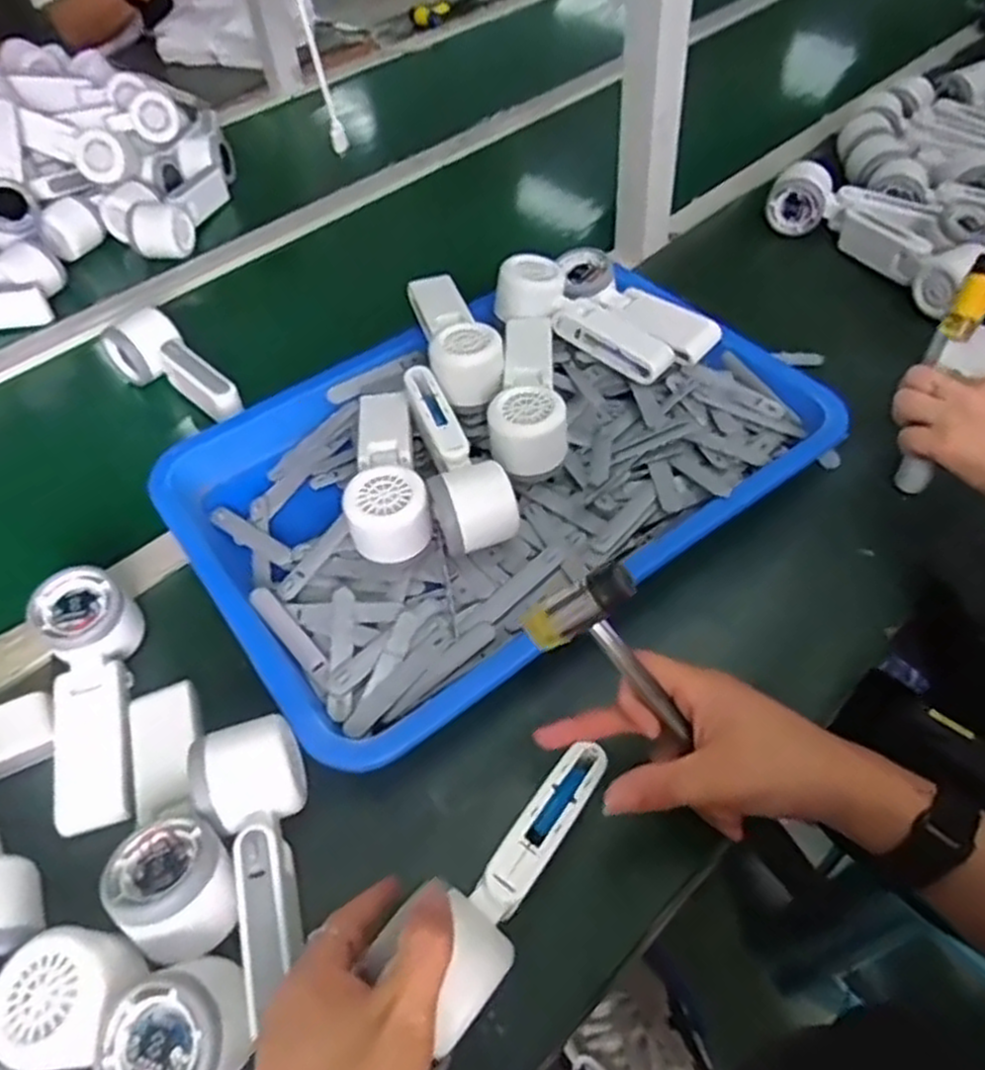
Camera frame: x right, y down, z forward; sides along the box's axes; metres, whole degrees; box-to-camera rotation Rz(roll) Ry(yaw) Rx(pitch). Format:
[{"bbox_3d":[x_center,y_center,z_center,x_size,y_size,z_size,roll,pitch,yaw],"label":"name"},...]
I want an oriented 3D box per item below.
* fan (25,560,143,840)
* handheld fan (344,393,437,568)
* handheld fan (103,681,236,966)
[{"bbox_3d":[-0.256,0.105,0.493,0.050,0.047,0.165,-14,63,-7],"label":"fan"},{"bbox_3d":[-0.081,-0.046,0.571,0.056,0.054,0.158,-12,50,-5],"label":"handheld fan"},{"bbox_3d":[-0.185,0.156,0.438,0.056,0.042,0.160,-22,38,-13],"label":"handheld fan"}]

